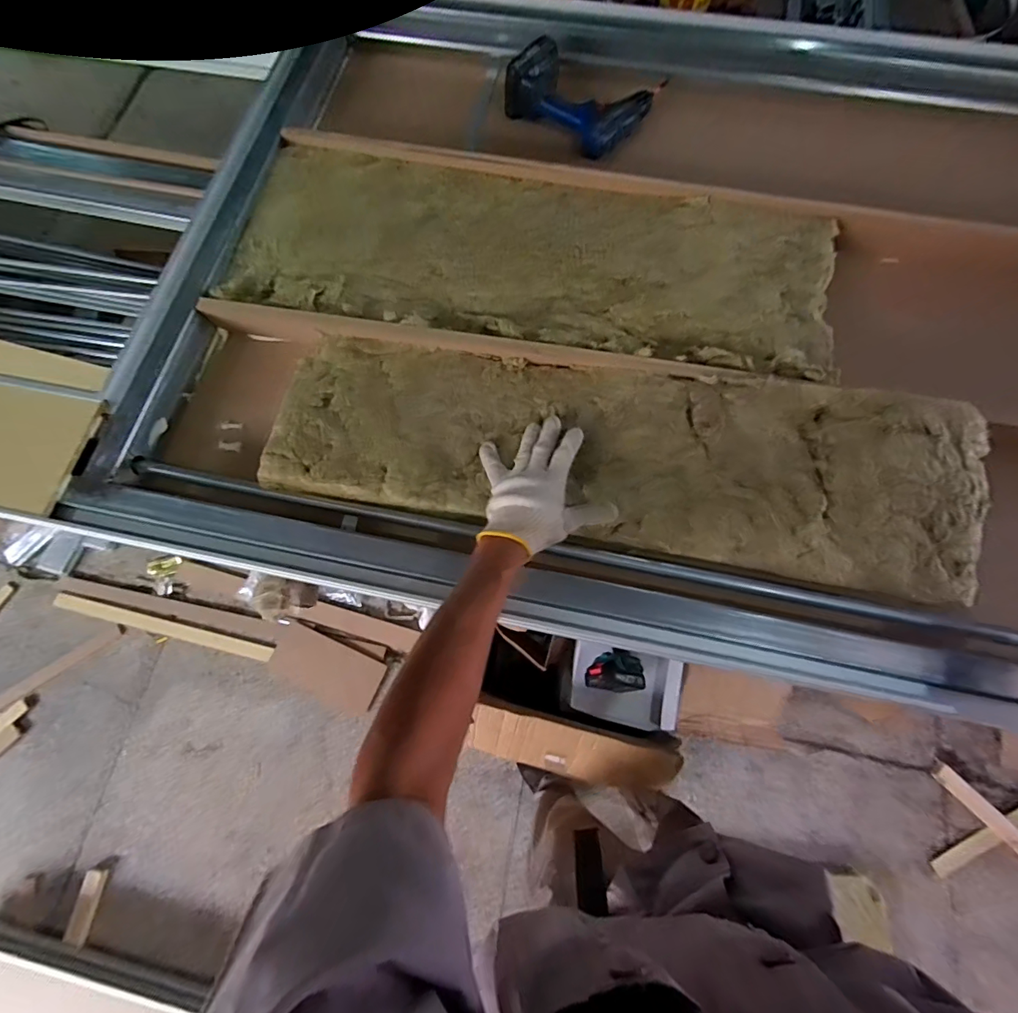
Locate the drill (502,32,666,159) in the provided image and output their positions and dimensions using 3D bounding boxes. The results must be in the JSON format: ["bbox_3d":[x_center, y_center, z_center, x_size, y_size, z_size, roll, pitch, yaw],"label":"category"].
[{"bbox_3d":[0.129,-0.732,0.834,0.228,0.081,0.171,35,76,11],"label":"drill"}]

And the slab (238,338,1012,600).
[{"bbox_3d":[0.128,-0.072,0.598,0.864,0.042,0.238,9,75,5],"label":"slab"}]

